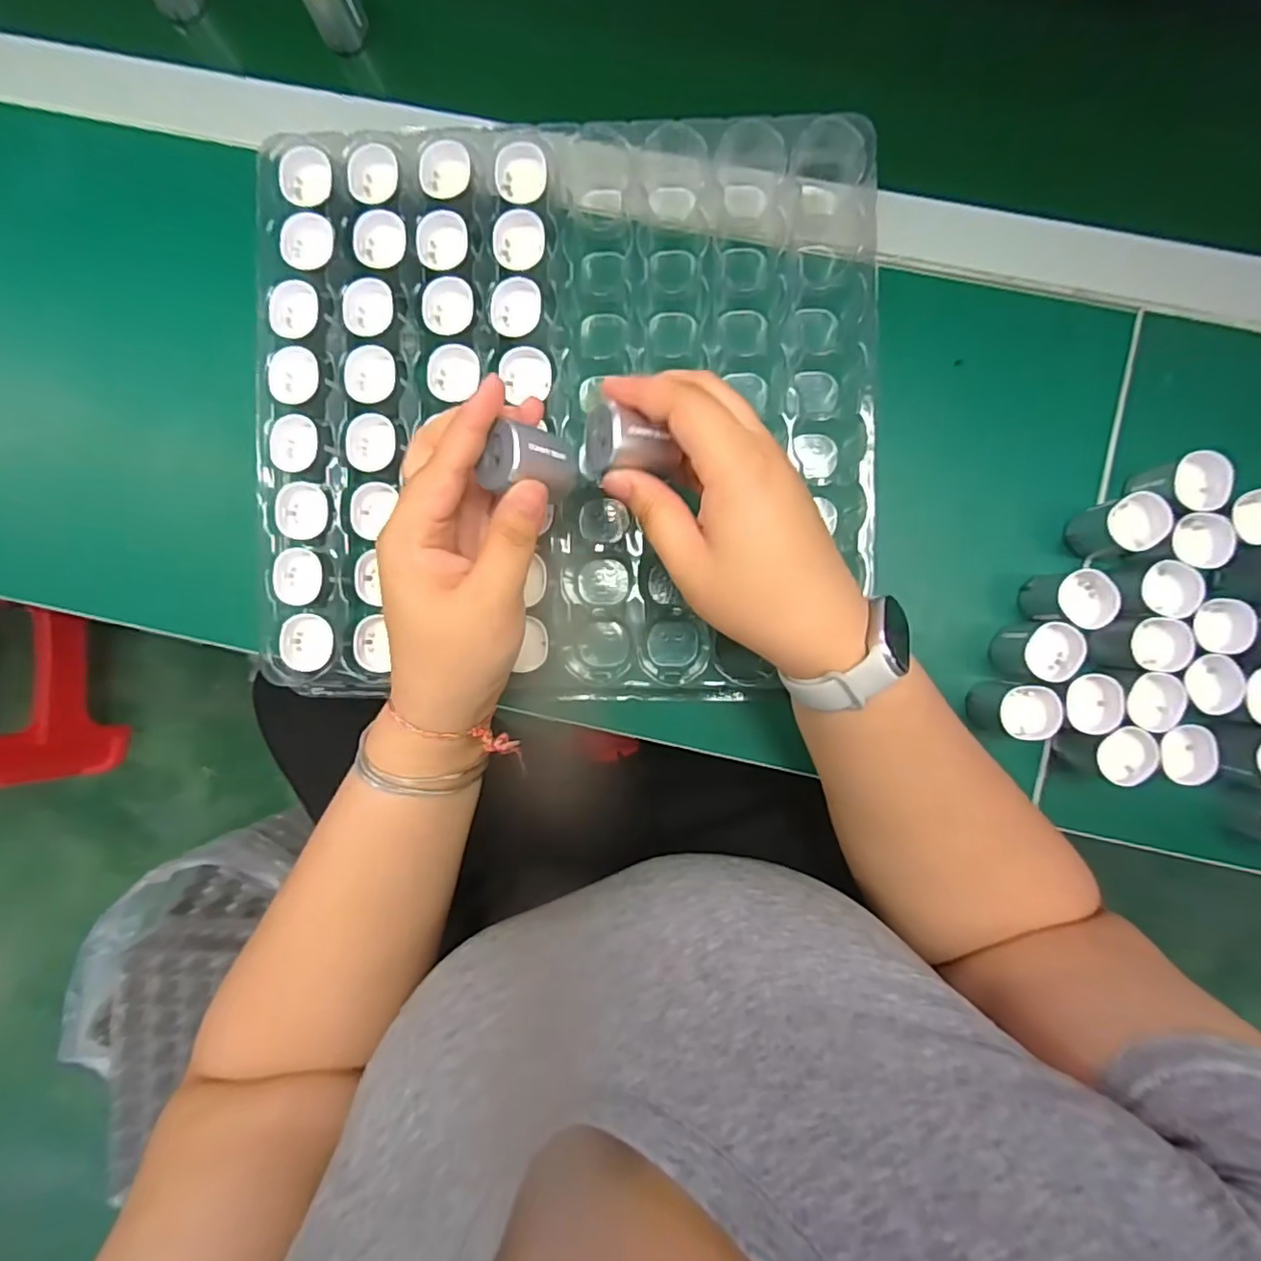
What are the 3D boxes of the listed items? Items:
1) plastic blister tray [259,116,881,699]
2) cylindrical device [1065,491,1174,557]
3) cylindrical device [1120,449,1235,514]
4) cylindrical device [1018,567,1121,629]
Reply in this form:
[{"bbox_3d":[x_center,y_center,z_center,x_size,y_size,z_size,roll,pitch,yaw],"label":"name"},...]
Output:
[{"bbox_3d":[-0.027,-0.115,0.342,0.336,0.053,0.295,-1,90,1],"label":"plastic blister tray"},{"bbox_3d":[0.261,-0.056,0.329,0.027,0.043,0.029,0,90,1],"label":"cylindrical device"},{"bbox_3d":[0.291,-0.076,0.324,0.030,0.034,0.031,0,90,1],"label":"cylindrical device"},{"bbox_3d":[0.236,-0.017,0.328,0.032,0.035,0.029,6,90,1],"label":"cylindrical device"}]

